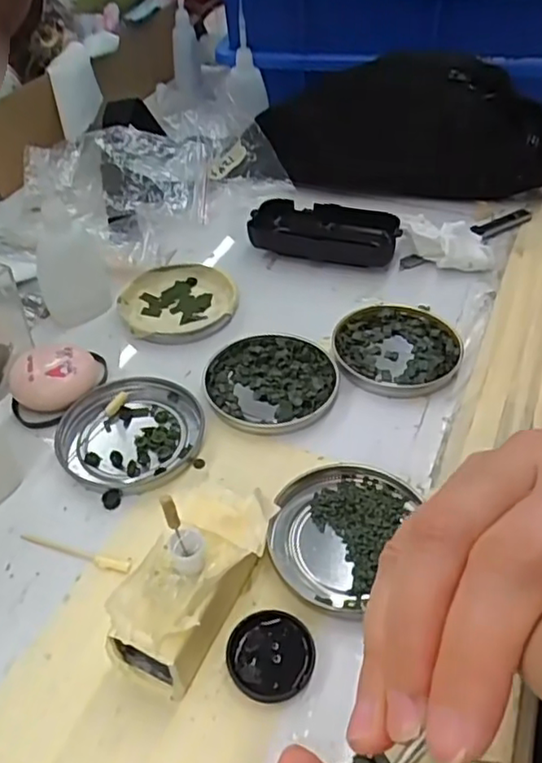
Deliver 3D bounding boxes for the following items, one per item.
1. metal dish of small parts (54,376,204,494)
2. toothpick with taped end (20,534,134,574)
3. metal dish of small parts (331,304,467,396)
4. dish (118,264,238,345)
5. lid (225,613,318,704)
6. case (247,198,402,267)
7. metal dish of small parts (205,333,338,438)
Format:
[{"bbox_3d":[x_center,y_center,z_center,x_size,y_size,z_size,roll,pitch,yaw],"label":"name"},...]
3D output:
[{"bbox_3d":[-0.079,0.028,0.354,0.077,0.007,0.077,-1,44,1],"label":"metal dish of small parts"},{"bbox_3d":[-0.094,0.081,0.302,0.058,0.004,0.006,12,45,13],"label":"toothpick with taped end"},{"bbox_3d":[0.079,-0.022,0.401,0.077,0.010,0.079,-1,44,1],"label":"metal dish of small parts"},{"bbox_3d":[-0.066,-0.056,0.442,0.077,0.013,0.075,-1,44,1],"label":"dish"},{"bbox_3d":[0.000,0.114,0.264,0.035,0.006,0.034,-1,44,1],"label":"lid"},{"bbox_3d":[0.040,-0.113,0.486,0.109,0.025,0.049,12,45,14],"label":"case"},{"bbox_3d":[0.000,0.000,0.381,0.076,0.009,0.077,-1,44,1],"label":"metal dish of small parts"}]

